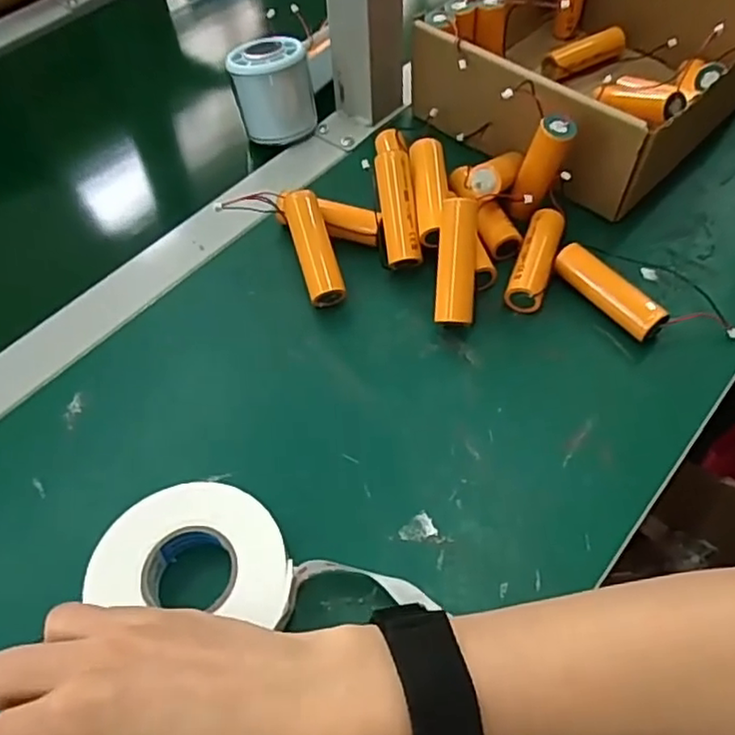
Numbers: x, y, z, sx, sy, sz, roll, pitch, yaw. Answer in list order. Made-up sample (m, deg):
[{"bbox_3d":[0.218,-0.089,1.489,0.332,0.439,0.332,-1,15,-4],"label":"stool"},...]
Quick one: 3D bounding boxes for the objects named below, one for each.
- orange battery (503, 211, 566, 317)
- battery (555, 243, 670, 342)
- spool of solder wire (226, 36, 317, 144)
[{"bbox_3d":[0.105,-0.067,0.404,0.021,0.019,0.072,17,58,13],"label":"orange battery"},{"bbox_3d":[0.144,-0.045,0.388,0.023,0.018,0.073,-29,60,-17],"label":"battery"},{"bbox_3d":[-0.069,-0.207,0.480,0.056,0.058,0.047,-10,56,-5],"label":"spool of solder wire"}]

